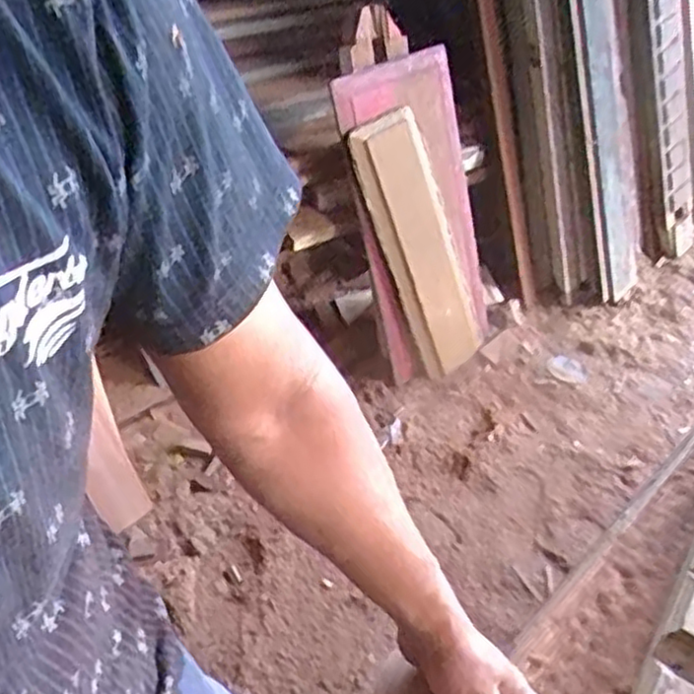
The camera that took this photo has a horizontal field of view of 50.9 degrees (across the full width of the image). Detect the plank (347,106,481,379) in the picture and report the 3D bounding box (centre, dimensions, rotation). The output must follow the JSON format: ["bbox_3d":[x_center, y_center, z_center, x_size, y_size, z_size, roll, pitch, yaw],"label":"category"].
[{"bbox_3d":[0.176,-0.219,1.672,0.178,0.654,0.042,-31,36,-13],"label":"plank"}]

